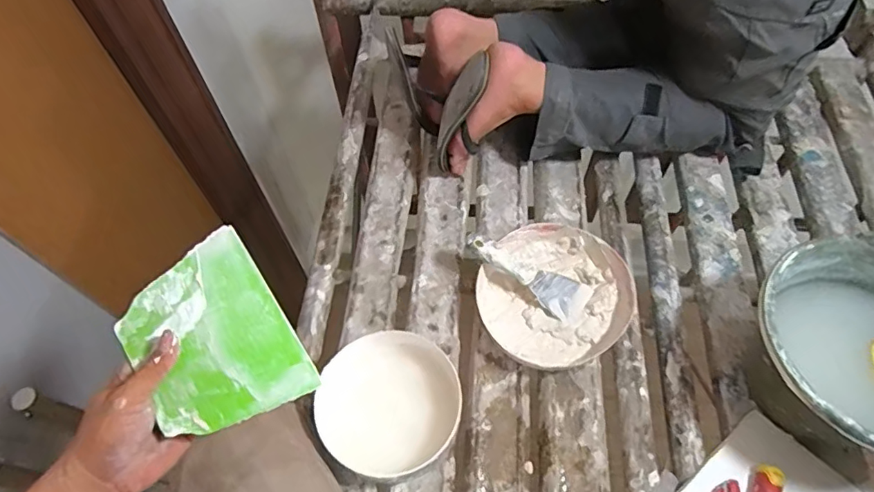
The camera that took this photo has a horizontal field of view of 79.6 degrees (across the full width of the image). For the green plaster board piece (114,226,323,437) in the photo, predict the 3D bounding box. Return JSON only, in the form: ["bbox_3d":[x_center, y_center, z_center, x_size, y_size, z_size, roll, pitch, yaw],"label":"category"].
[{"bbox_3d":[-0.193,0.078,0.449,0.120,0.007,0.161,-31,75,-15],"label":"green plaster board piece"}]

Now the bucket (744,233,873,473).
[{"bbox_3d":[0.480,0.134,0.616,0.239,0.173,0.239,-1,61,2],"label":"bucket"}]

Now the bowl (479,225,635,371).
[{"bbox_3d":[0.167,0.068,0.760,0.198,0.065,0.205,-1,61,2],"label":"bowl"}]

